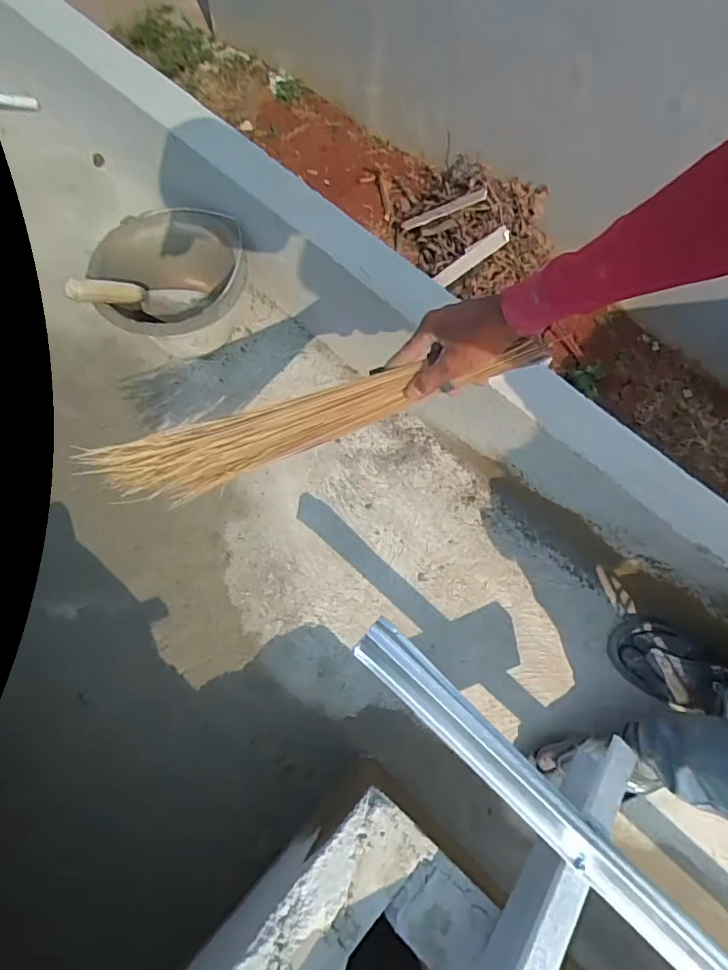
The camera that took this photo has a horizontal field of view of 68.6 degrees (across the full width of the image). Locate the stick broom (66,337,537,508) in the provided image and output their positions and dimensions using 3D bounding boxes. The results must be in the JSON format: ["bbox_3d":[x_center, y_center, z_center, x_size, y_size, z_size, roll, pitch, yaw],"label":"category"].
[{"bbox_3d":[-0.076,-0.070,0.629,0.551,0.135,0.040,-15,71,19],"label":"stick broom"}]

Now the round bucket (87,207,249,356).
[{"bbox_3d":[-0.331,-0.340,0.975,0.247,0.170,0.241,1,71,-2],"label":"round bucket"}]

